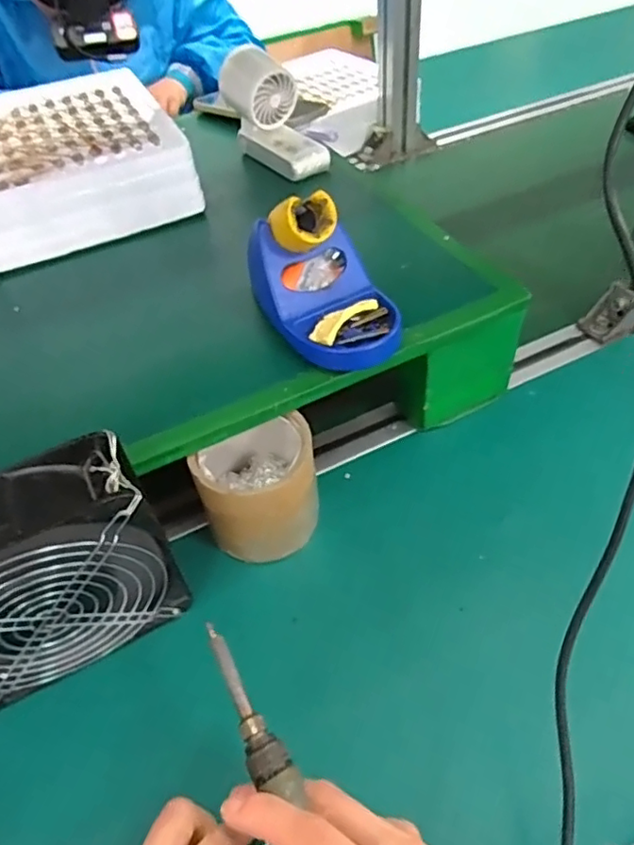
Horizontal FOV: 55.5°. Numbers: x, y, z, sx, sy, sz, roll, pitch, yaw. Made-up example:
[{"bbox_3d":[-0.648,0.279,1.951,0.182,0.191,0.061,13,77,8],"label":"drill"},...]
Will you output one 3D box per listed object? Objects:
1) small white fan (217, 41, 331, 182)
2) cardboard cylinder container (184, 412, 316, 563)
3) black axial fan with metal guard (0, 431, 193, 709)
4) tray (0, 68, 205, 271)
[{"bbox_3d":[-0.042,-0.309,0.614,0.055,0.098,0.115,-31,53,-21],"label":"small white fan"},{"bbox_3d":[-0.042,0.040,0.446,0.079,0.089,0.094,-7,48,-1],"label":"cardboard cylinder container"},{"bbox_3d":[-0.166,0.095,0.363,0.149,0.148,0.057,-24,50,-16],"label":"black axial fan with metal guard"},{"bbox_3d":[-0.251,-0.258,0.594,0.205,0.067,0.231,-24,51,-16],"label":"tray"}]

